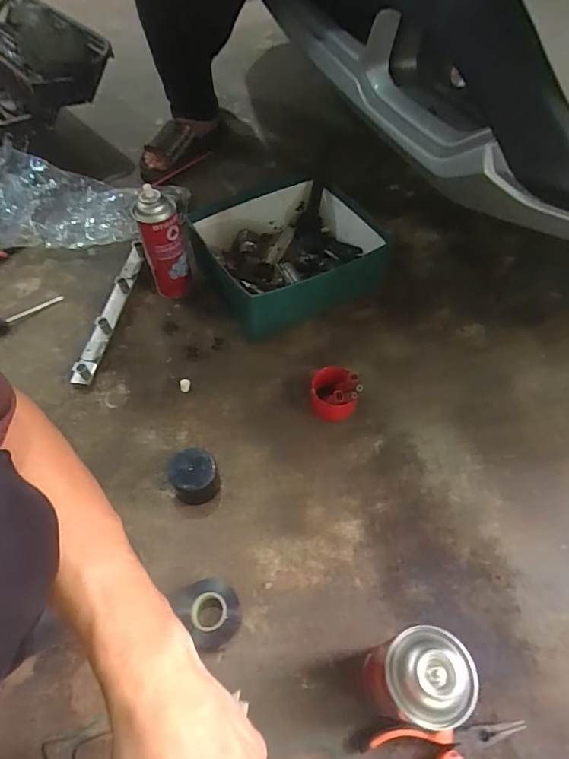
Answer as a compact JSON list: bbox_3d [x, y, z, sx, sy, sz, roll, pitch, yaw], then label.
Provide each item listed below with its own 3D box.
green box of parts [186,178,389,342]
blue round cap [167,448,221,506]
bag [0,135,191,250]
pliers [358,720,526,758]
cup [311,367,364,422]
[{"bbox_3d":[0.014,-0.222,0.792,0.281,0.100,0.244,-21,59,-14],"label":"green box of parts"},{"bbox_3d":[-0.117,0.125,0.590,0.059,0.051,0.061,0,56,0],"label":"blue round cap"},{"bbox_3d":[-0.420,-0.348,0.901,0.424,0.092,0.202,3,56,2],"label":"bag"},{"bbox_3d":[0.155,0.356,0.437,0.156,0.019,0.052,-9,57,-6],"label":"pliers"},{"bbox_3d":[0.072,0.020,0.652,0.065,0.063,0.058,17,58,11],"label":"cup"}]

